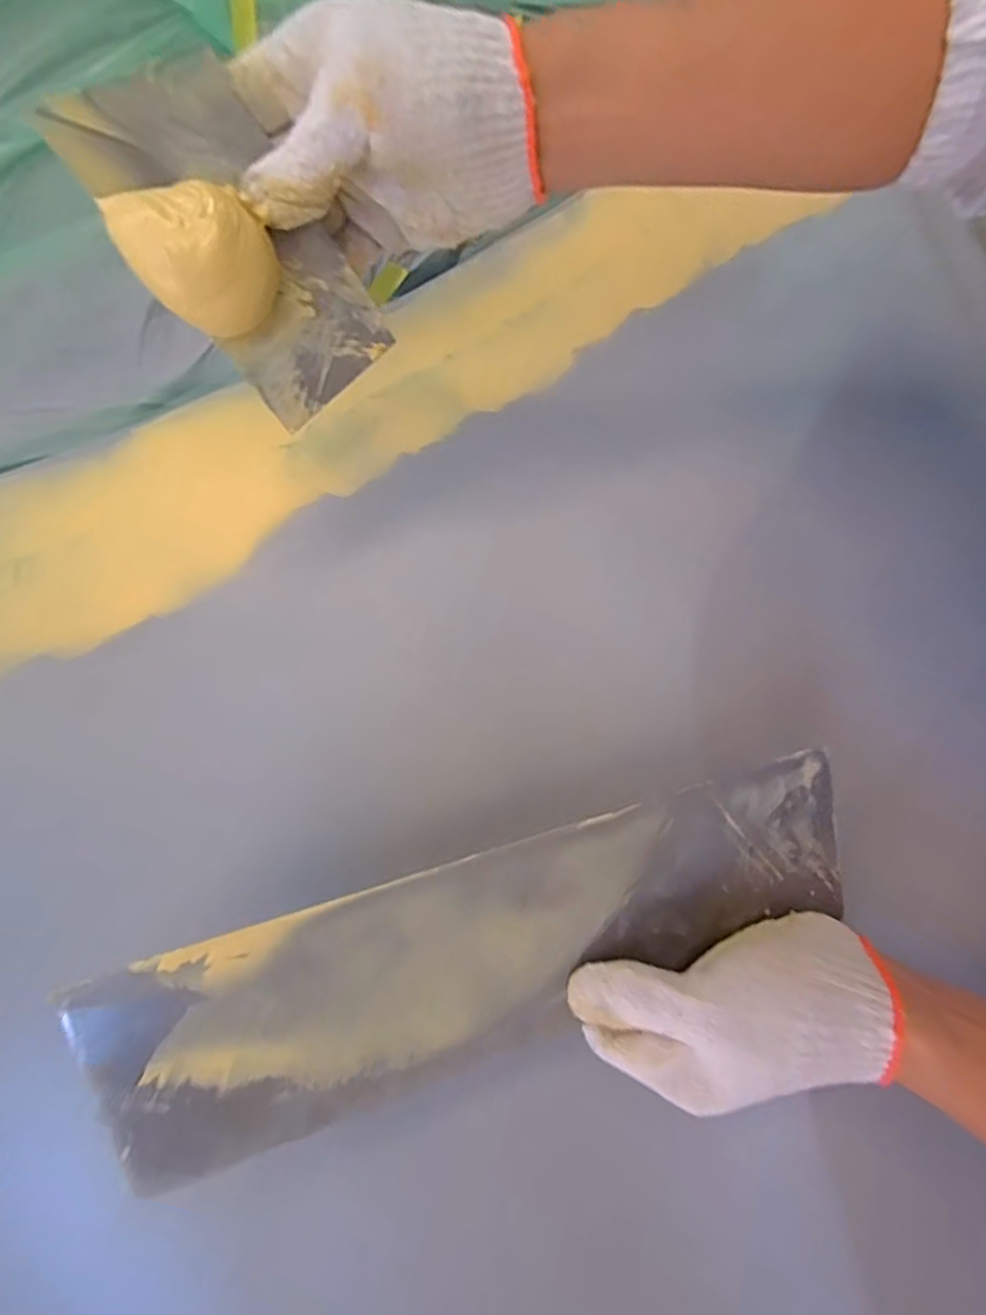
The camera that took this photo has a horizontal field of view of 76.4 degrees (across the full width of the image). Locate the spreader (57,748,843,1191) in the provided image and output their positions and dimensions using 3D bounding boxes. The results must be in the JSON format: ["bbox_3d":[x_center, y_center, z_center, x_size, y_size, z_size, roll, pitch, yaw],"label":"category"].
[{"bbox_3d":[0.010,0.126,0.276,0.331,0.006,0.091,-14,102,-13],"label":"spreader"}]

